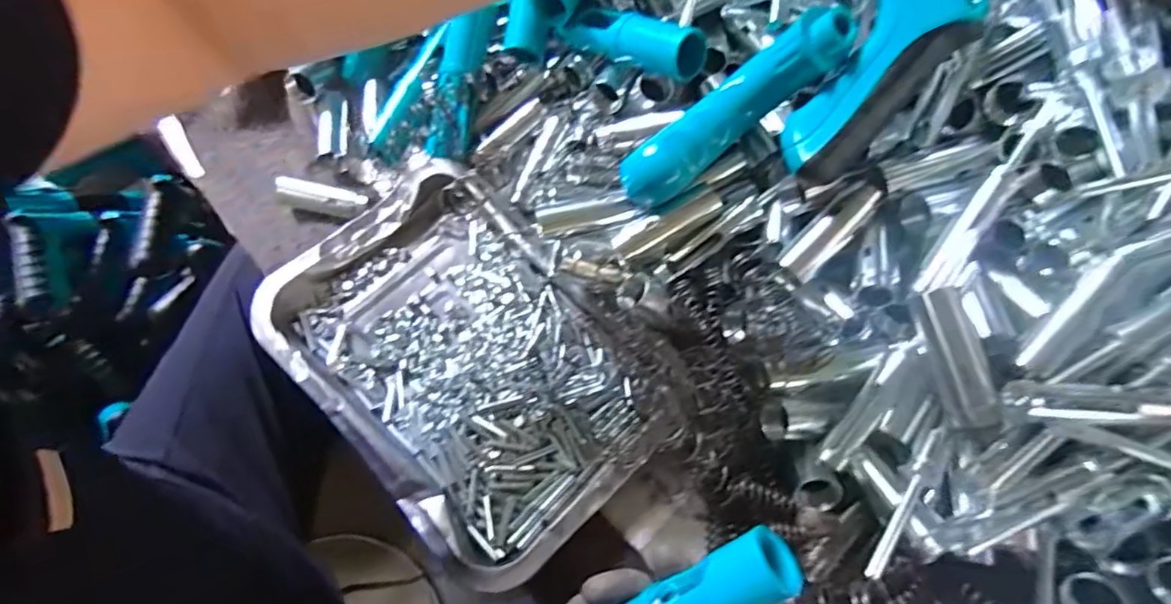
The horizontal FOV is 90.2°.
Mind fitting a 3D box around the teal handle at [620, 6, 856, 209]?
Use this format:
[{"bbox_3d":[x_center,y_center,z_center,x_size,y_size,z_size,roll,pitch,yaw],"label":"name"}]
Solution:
[{"bbox_3d":[0.083,-0.107,0.337,0.144,0.038,0.035,-36,66,25],"label":"teal handle"}]

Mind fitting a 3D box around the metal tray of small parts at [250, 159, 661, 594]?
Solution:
[{"bbox_3d":[-0.080,0.035,0.381,0.171,0.038,0.254,-43,72,-14],"label":"metal tray of small parts"}]

